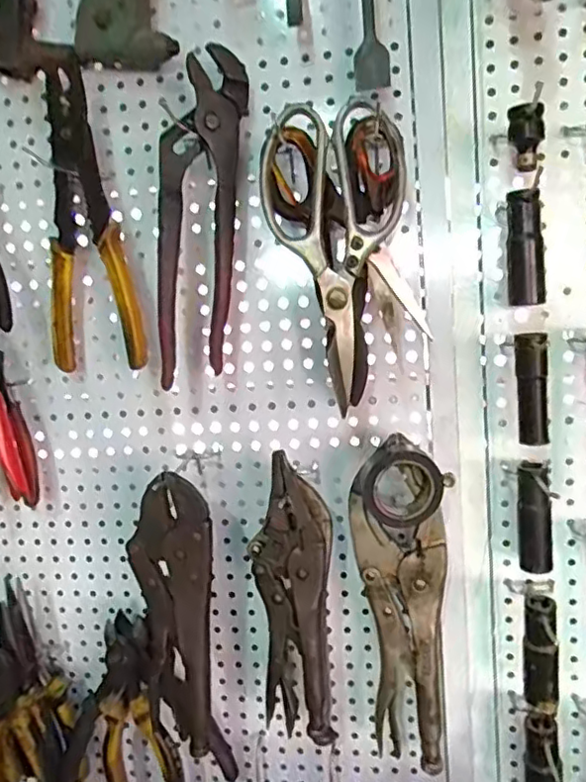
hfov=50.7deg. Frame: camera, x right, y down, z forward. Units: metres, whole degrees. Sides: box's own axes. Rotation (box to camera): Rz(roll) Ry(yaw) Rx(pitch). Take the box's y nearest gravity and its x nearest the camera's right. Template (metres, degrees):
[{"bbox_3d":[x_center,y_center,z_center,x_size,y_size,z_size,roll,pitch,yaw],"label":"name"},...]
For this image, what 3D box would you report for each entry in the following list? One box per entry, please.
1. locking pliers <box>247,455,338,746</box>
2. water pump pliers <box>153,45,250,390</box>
[{"bbox_3d":[0.001,0.155,0.451,0.055,0.207,0.024,-4,9,8],"label":"locking pliers"},{"bbox_3d":[-0.069,-0.124,0.452,0.060,0.232,0.026,1,8,-27],"label":"water pump pliers"}]

